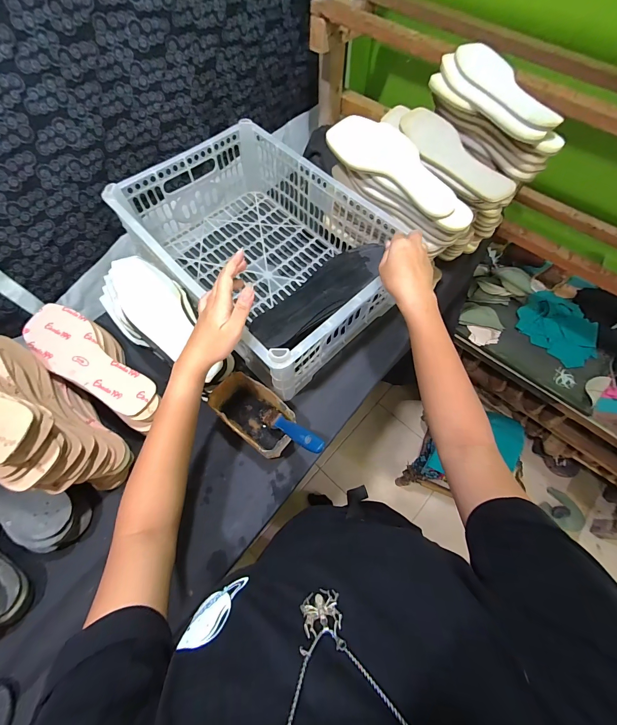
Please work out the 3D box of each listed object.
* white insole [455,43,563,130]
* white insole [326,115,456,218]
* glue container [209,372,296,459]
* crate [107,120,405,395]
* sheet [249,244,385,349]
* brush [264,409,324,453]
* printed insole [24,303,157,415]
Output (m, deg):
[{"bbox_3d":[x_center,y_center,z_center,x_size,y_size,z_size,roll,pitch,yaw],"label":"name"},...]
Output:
[{"bbox_3d":[0.309,-0.446,0.494,0.062,0.016,0.235,-16,66,-8],"label":"white insole"},{"bbox_3d":[0.138,-0.315,0.487,0.235,0.018,0.088,43,89,11],"label":"white insole"},{"bbox_3d":[-0.082,0.079,0.471,0.135,0.065,0.082,38,70,16],"label":"glue container"},{"bbox_3d":[-0.079,-0.201,0.555,0.426,0.148,0.313,42,71,17],"label":"crate"},{"bbox_3d":[0.021,-0.108,0.469,0.246,0.012,0.070,-40,71,-19],"label":"sheet"},{"bbox_3d":[-0.026,0.089,0.417,0.025,0.154,0.013,-46,118,-19],"label":"brush"},{"bbox_3d":[-0.332,-0.008,0.467,0.244,0.018,0.080,32,68,14],"label":"printed insole"}]

